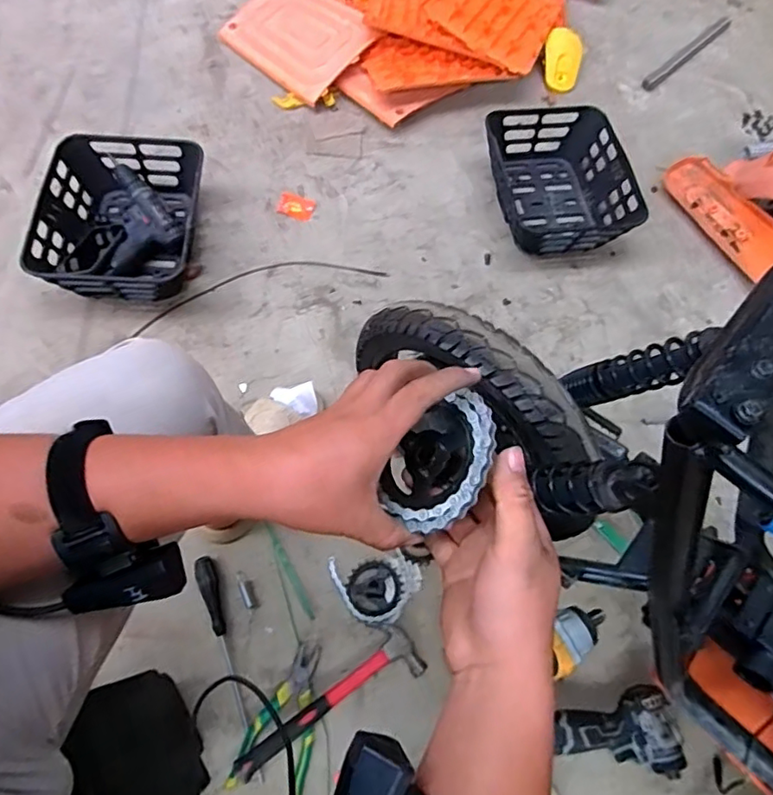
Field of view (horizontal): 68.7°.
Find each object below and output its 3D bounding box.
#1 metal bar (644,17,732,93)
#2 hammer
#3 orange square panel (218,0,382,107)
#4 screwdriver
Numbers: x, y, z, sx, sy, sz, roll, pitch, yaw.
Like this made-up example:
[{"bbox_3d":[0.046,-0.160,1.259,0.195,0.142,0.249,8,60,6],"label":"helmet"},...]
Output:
[{"bbox_3d":[0.741,-0.844,1.382,0.387,0.014,0.034,-41,76,-19],"label":"metal bar"},{"bbox_3d":[-0.082,0.405,0.767,0.269,0.035,0.081,-26,71,-15],"label":"hammer"},{"bbox_3d":[-0.199,-0.806,1.252,0.303,0.022,0.233,40,82,15],"label":"orange square panel"},{"bbox_3d":[-0.221,0.372,0.788,0.027,0.023,0.299,-17,69,-12],"label":"screwdriver"}]

